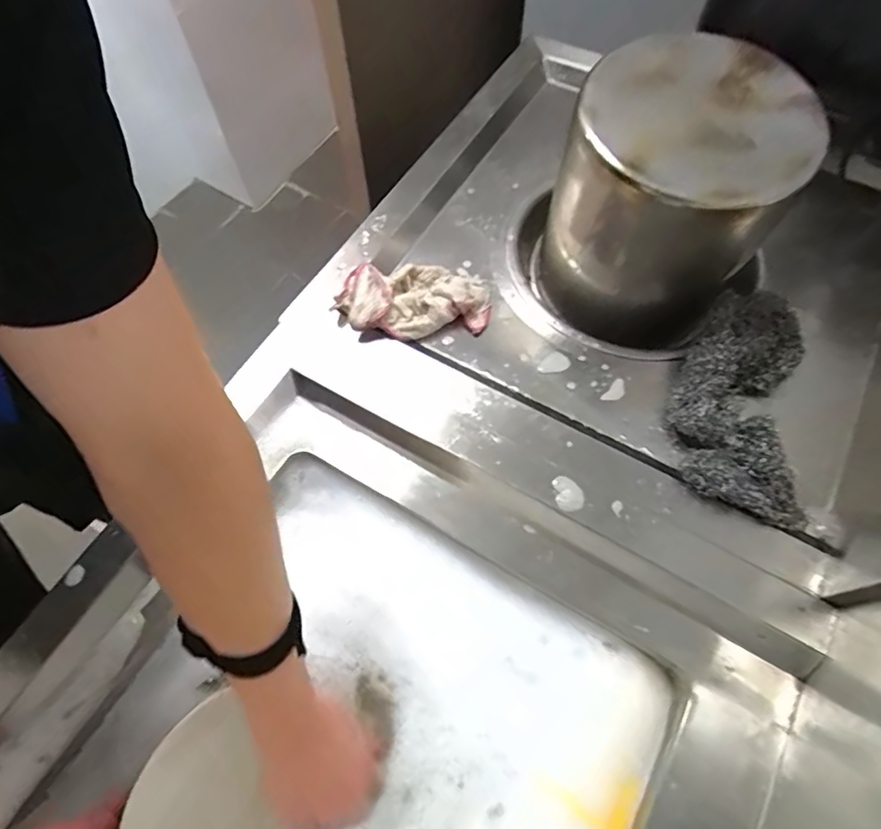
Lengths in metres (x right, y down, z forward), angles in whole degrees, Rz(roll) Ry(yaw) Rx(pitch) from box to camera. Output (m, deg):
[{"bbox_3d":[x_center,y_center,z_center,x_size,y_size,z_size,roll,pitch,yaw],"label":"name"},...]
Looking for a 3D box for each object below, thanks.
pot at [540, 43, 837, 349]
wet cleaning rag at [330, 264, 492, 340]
[{"bbox_3d":[0.219,-0.209,0.547,0.193,0.225,0.216,38,70,18],"label":"pot"},{"bbox_3d":[-0.027,-0.121,0.580,0.159,0.035,0.082,-4,64,-17],"label":"wet cleaning rag"}]

